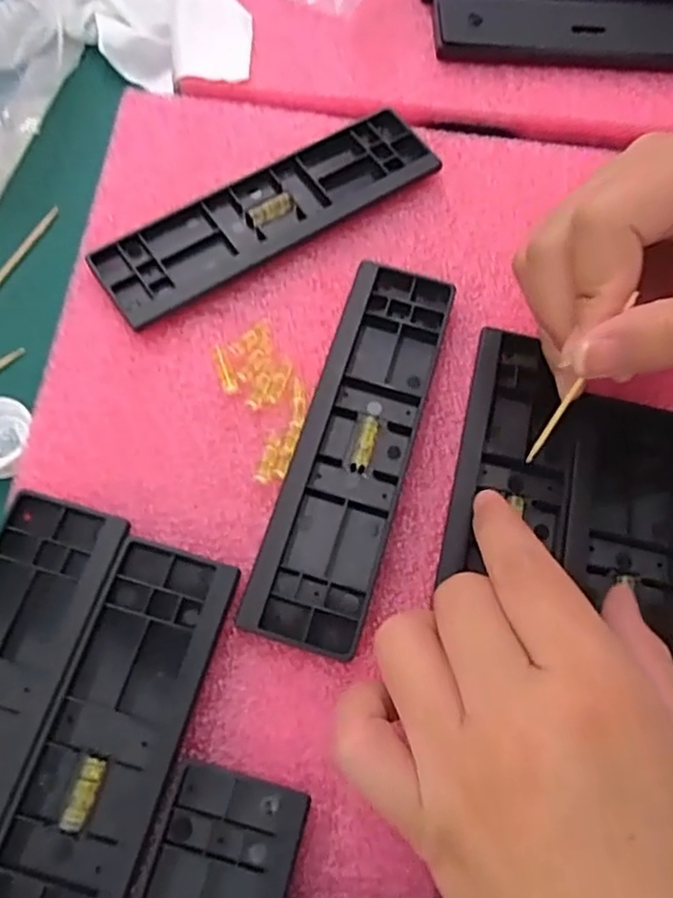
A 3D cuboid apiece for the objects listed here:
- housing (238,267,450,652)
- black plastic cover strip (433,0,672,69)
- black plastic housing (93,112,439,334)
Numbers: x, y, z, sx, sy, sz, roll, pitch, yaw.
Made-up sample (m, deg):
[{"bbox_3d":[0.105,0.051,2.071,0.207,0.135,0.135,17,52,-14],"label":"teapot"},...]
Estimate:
[{"bbox_3d":[0.008,-0.004,0.260,0.043,0.008,0.159,17,68,3],"label":"housing"},{"bbox_3d":[0.129,-0.219,0.351,0.158,0.009,0.043,1,68,-3],"label":"black plastic cover strip"},{"bbox_3d":[-0.028,-0.104,0.299,0.158,0.009,0.041,-33,74,-16],"label":"black plastic housing"}]

